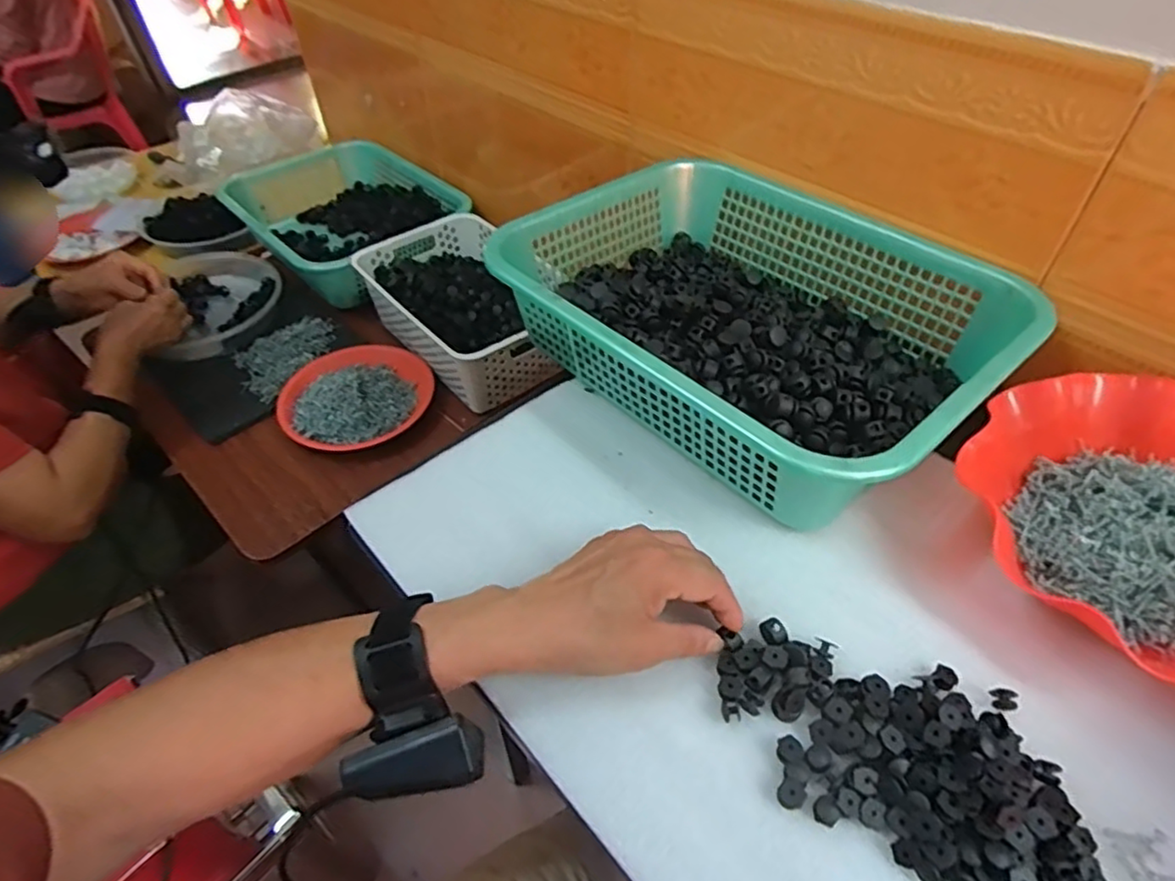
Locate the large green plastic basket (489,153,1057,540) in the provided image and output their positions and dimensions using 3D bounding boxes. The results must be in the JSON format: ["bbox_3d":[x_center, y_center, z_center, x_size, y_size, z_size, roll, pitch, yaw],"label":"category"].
[{"bbox_3d":[0.135,-0.112,0.558,0.286,0.103,0.383,-35,56,-24],"label":"large green plastic basket"}]

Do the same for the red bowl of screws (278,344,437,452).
[{"bbox_3d":[-0.307,-0.072,0.860,0.187,0.055,0.187,-1,47,1],"label":"red bowl of screws"}]

